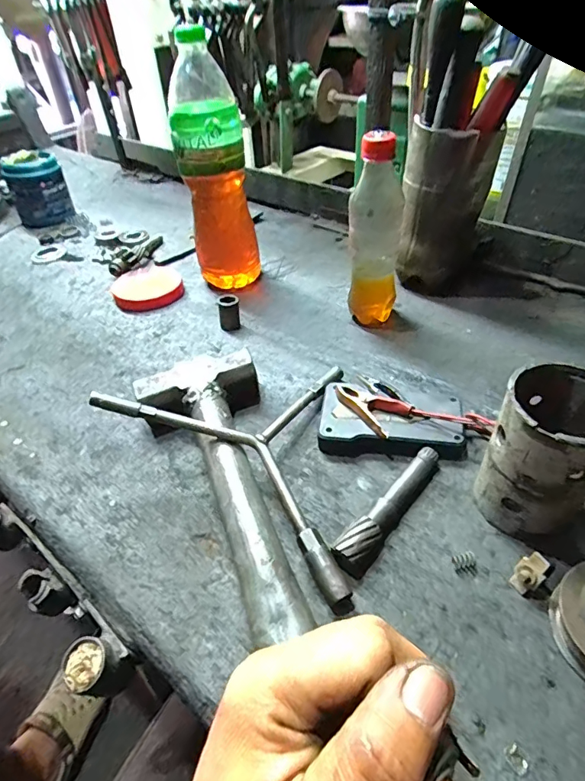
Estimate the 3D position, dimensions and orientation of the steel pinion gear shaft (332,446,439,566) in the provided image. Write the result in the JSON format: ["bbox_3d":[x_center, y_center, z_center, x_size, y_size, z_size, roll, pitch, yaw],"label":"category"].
[{"bbox_3d":[0.074,0.084,0.341,0.020,0.019,0.118,30,52,33],"label":"steel pinion gear shaft"}]

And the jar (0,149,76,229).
[{"bbox_3d":[-0.432,-0.340,0.787,0.091,0.099,0.078,-23,45,-19],"label":"jar"}]

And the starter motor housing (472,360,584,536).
[{"bbox_3d":[0.167,0.045,0.309,0.064,0.112,0.071,28,51,31],"label":"starter motor housing"}]

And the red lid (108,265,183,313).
[{"bbox_3d":[-0.189,-0.135,0.604,0.086,0.015,0.095,-21,44,-18],"label":"red lid"}]

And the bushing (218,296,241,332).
[{"bbox_3d":[-0.071,-0.088,0.526,0.022,0.041,0.020,-9,42,-4],"label":"bushing"}]

